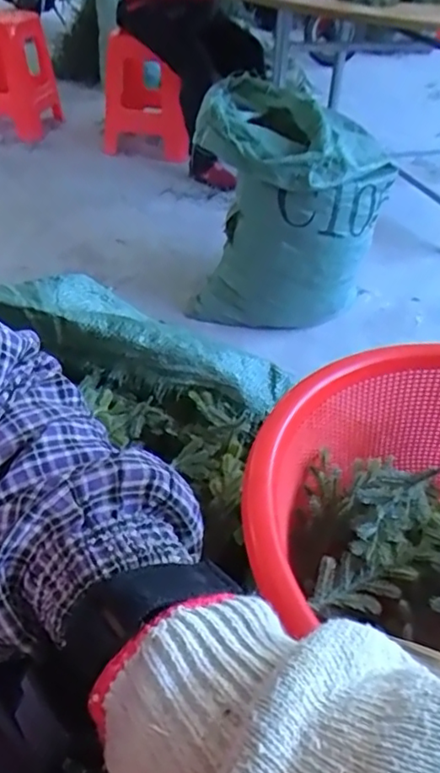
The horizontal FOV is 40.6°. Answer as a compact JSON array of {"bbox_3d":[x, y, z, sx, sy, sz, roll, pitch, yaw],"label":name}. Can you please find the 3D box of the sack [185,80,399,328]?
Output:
[{"bbox_3d":[0.172,-0.427,1.532,0.435,0.548,0.338,13,42,11],"label":"sack"}]

